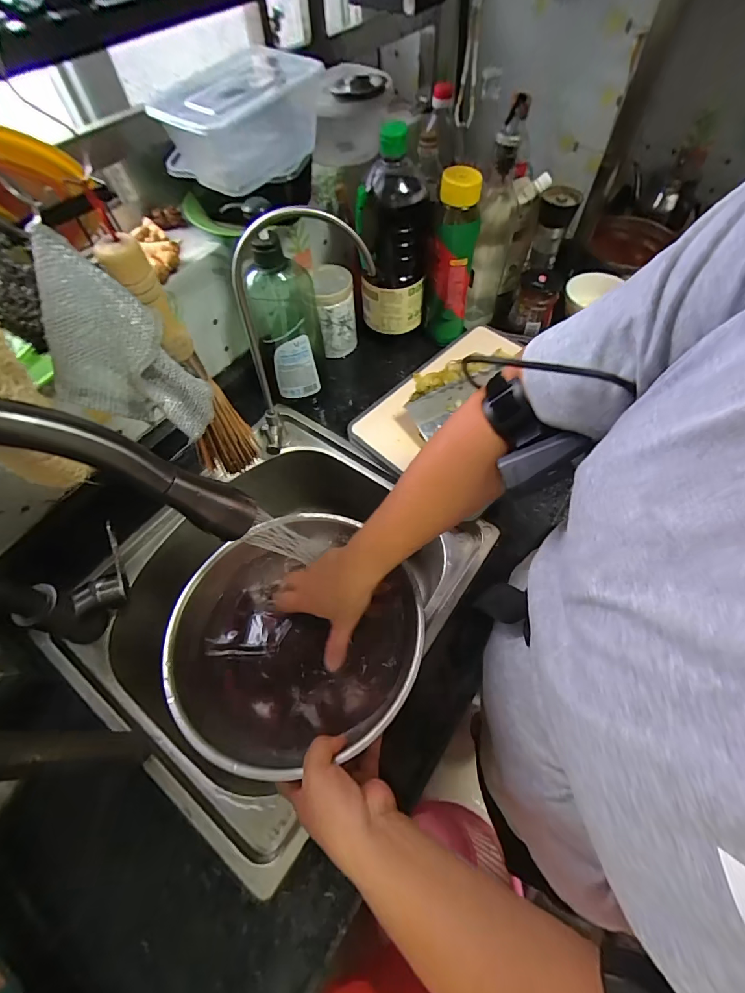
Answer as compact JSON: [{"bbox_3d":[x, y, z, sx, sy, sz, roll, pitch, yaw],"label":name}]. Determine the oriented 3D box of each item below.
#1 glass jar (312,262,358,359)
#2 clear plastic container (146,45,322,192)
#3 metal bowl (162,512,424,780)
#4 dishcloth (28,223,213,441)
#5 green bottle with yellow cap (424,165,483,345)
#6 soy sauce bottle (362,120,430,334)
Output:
[{"bbox_3d":[-0.060,-0.309,0.689,0.061,0.127,0.071,-8,60,-2],"label":"glass jar"},{"bbox_3d":[-0.150,-0.413,0.453,0.169,0.081,0.121,-40,66,-19],"label":"clear plastic container"},{"bbox_3d":[-0.082,0.141,0.452,0.259,0.081,0.259,-1,60,2],"label":"metal bowl"},{"bbox_3d":[-0.186,-0.098,0.298,0.079,0.158,0.049,-13,60,-5],"label":"dishcloth"},{"bbox_3d":[0.120,-0.356,0.628,0.068,0.230,0.060,4,60,5],"label":"green bottle with yellow cap"},{"bbox_3d":[0.031,-0.382,0.611,0.096,0.259,0.072,-4,60,0],"label":"soy sauce bottle"}]

